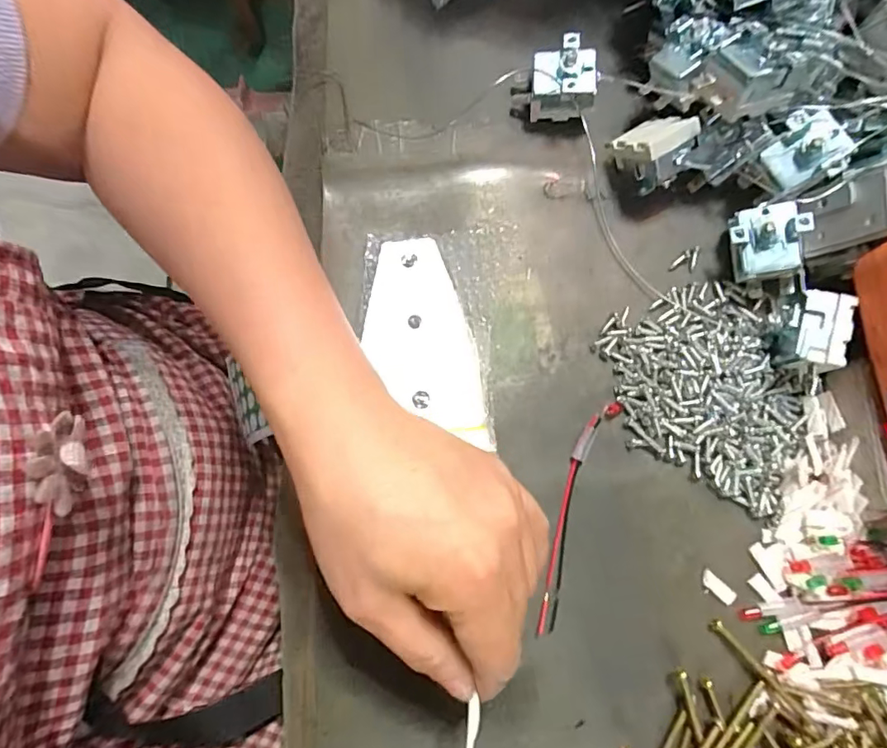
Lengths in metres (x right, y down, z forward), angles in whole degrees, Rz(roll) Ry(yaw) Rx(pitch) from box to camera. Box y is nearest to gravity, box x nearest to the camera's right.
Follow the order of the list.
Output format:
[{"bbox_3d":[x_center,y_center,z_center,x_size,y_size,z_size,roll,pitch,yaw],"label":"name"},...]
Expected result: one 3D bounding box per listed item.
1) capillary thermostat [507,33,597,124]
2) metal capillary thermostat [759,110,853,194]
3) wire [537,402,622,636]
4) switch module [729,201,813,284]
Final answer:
[{"bbox_3d":[0.063,-0.166,0.284,0.044,0.033,0.030,9,80,2],"label":"capillary thermostat"},{"bbox_3d":[0.186,-0.113,0.256,0.020,0.034,0.035,-22,75,-47],"label":"metal capillary thermostat"},{"bbox_3d":[0.065,0.069,0.251,0.017,0.006,0.118,20,80,4],"label":"wire"},{"bbox_3d":[0.170,-0.069,0.261,0.035,0.012,0.037,-5,96,26],"label":"switch module"}]

